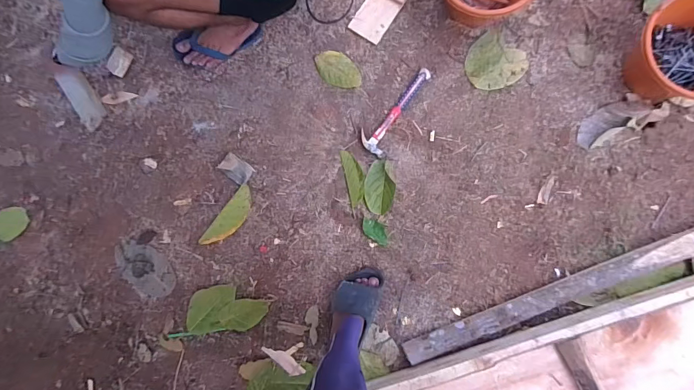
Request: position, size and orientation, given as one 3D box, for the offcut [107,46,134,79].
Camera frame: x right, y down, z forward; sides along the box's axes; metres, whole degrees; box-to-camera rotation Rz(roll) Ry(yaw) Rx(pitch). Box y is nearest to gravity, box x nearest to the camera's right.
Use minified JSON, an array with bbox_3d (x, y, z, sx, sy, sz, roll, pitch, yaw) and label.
[{"bbox_3d":[-0.664,-0.388,1.116,0.049,0.030,0.077,30,91,6],"label":"offcut"}]

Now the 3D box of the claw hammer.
[{"bbox_3d":[0.136,-0.236,1.049,0.083,0.024,0.268,35,91,6],"label":"claw hammer"}]

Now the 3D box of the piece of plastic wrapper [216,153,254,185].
[{"bbox_3d":[-0.316,-0.073,1.082,0.091,0.018,0.063,33,91,6],"label":"piece of plastic wrapper"}]

